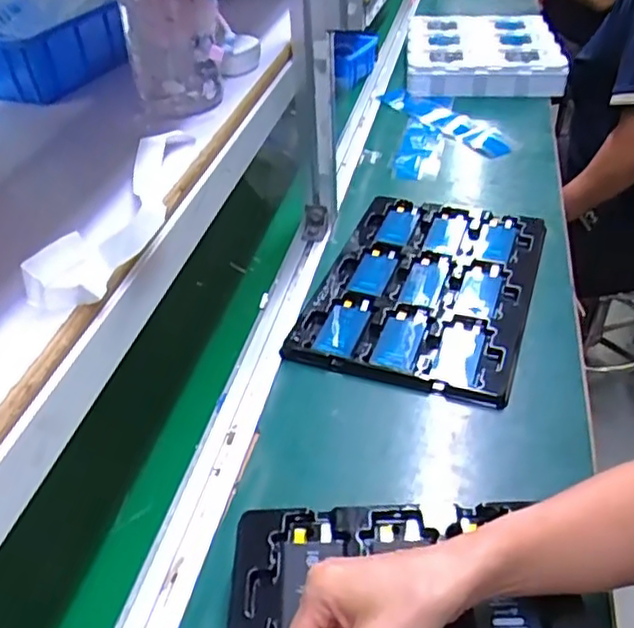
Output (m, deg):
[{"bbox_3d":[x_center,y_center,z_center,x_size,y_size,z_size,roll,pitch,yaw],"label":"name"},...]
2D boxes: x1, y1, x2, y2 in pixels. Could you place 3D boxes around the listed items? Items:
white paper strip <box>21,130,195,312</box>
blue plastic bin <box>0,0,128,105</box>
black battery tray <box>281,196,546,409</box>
[{"bbox_3d":[-0.124,-0.079,0.463,0.058,0.024,0.224,6,40,13],"label":"white paper strip"},{"bbox_3d":[-0.288,-0.274,0.683,0.132,0.065,0.127,10,41,17],"label":"blue plastic bin"},{"bbox_3d":[0.128,-0.034,0.770,0.228,0.025,0.332,11,41,19],"label":"black battery tray"}]

